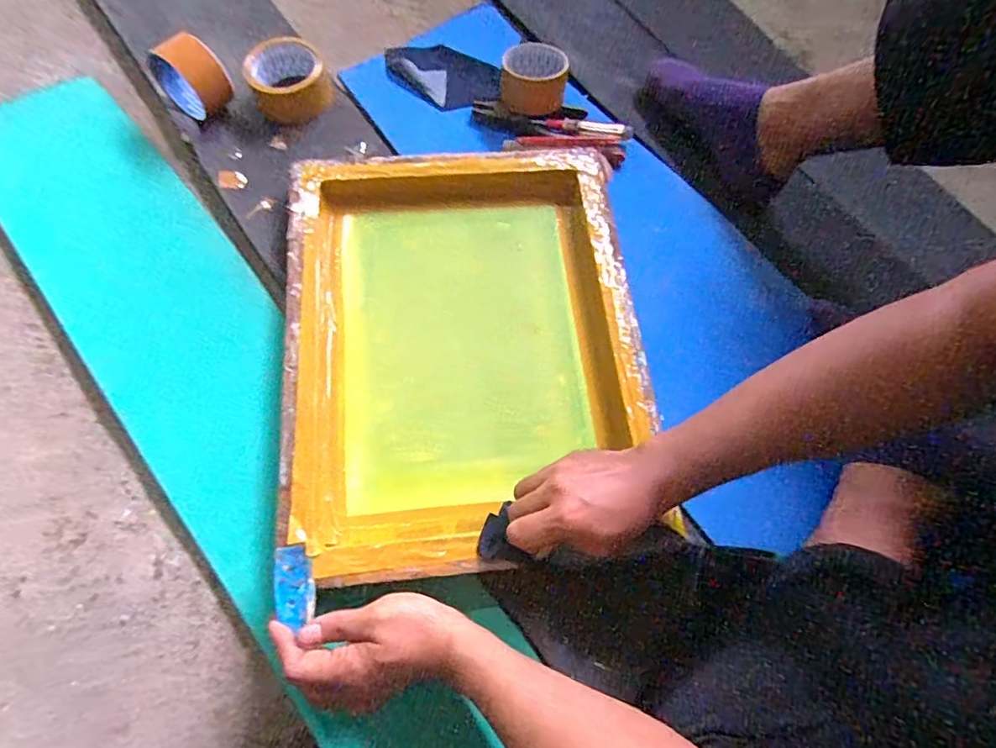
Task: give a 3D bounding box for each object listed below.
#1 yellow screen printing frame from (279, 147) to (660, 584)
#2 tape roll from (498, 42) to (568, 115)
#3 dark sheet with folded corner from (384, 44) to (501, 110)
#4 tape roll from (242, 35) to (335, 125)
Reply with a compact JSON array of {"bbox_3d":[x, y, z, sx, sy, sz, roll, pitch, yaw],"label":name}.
[{"bbox_3d":[-0.032,-0.036,0.557,0.351,0.045,0.442,-4,69,-4],"label":"yellow screen printing frame"},{"bbox_3d":[0.045,-0.386,0.691,0.083,0.039,0.084,5,69,-1],"label":"tape roll"},{"bbox_3d":[-0.075,-0.398,0.709,0.166,0.040,0.083,24,70,6],"label":"dark sheet with folded corner"},{"bbox_3d":[-0.261,-0.367,0.669,0.094,0.056,0.090,1,69,-2],"label":"tape roll"}]

